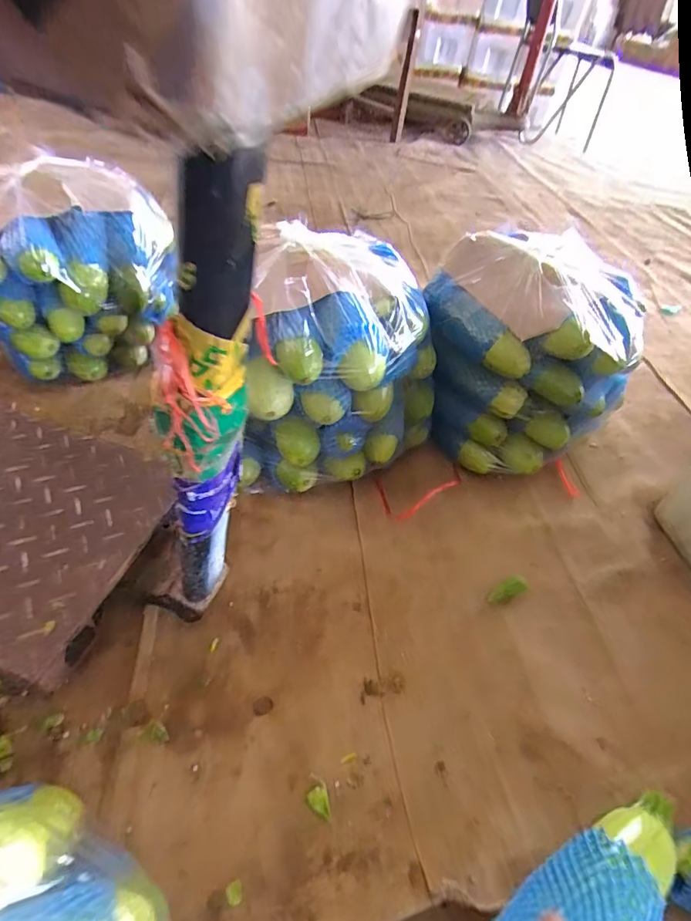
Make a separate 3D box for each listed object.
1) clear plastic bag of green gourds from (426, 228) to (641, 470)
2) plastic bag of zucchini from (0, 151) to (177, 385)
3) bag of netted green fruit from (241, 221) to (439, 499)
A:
[{"bbox_3d":[0.280,-0.159,0.803,0.319,0.317,0.239,25,47,14],"label":"clear plastic bag of green gourds"},{"bbox_3d":[-0.459,-0.299,0.839,0.328,0.324,0.248,-12,50,-21],"label":"plastic bag of zucchini"},{"bbox_3d":[-0.025,-0.142,0.742,0.326,0.307,0.272,1,46,-9],"label":"bag of netted green fruit"}]

